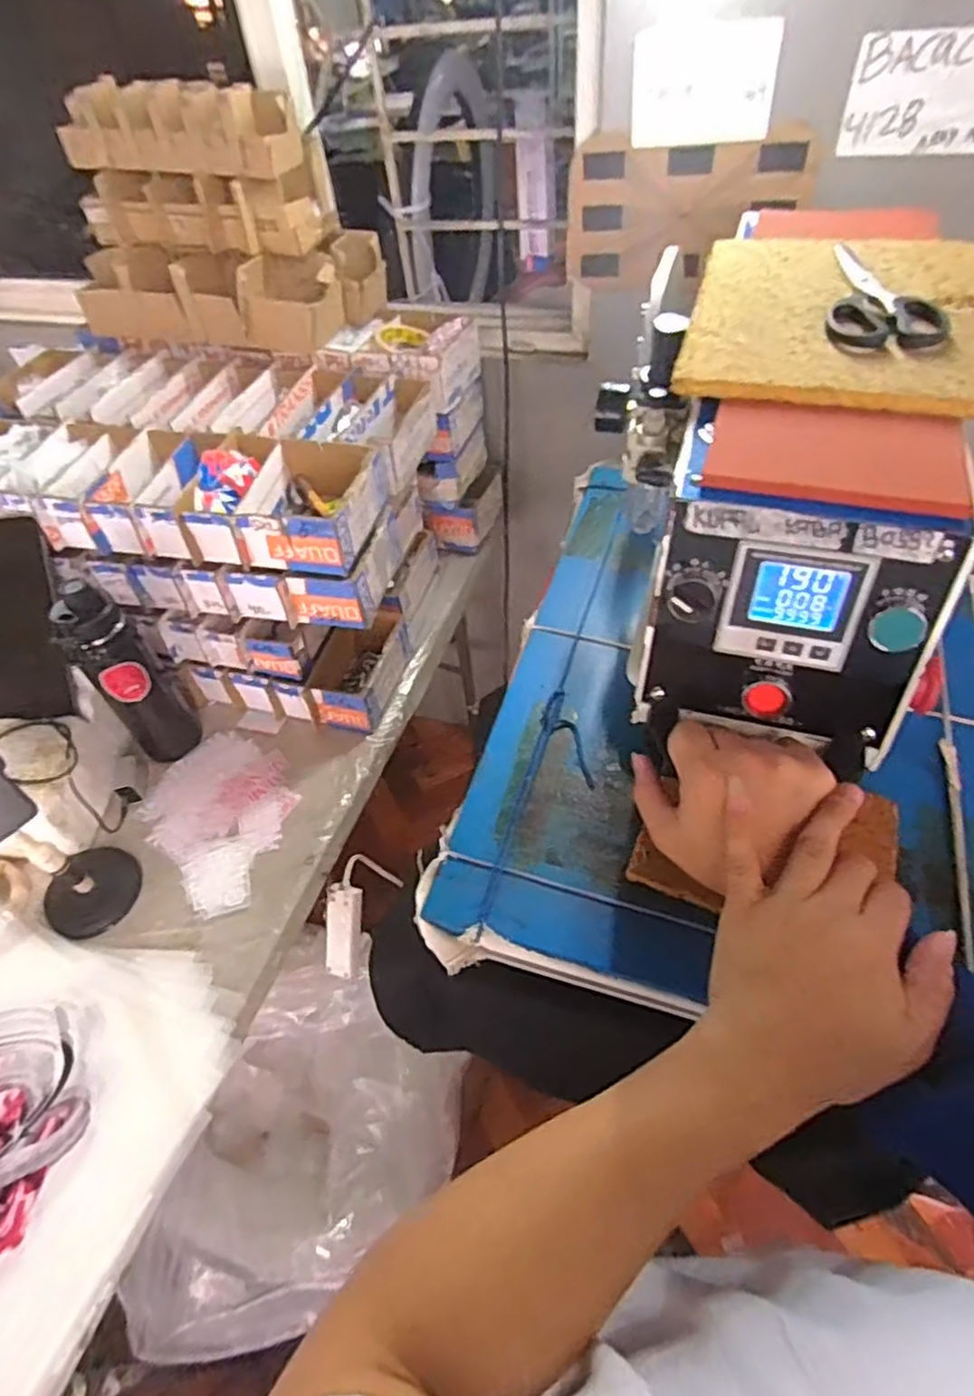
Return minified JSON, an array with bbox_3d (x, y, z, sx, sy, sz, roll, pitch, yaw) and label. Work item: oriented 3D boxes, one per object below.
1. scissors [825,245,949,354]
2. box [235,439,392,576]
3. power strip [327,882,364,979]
[{"bbox_3d":[0.278,-0.283,0.479,0.070,0.011,0.163,14,52,15],"label":"scissors"},{"bbox_3d":[-0.205,-0.227,0.807,0.134,0.070,0.160,6,51,10],"label":"box"},{"bbox_3d":[-0.186,0.306,0.897,0.045,0.125,0.024,3,7,7],"label":"power strip"}]

